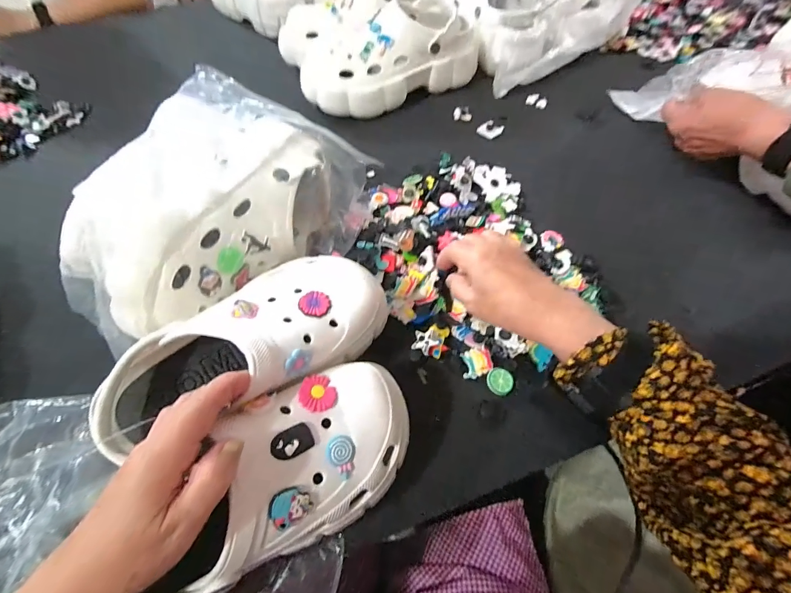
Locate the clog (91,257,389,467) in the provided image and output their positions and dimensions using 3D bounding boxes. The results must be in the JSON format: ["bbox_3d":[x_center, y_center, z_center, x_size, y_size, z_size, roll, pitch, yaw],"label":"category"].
[{"bbox_3d":[-0.119,0.032,0.314,0.223,0.082,0.108,-22,64,-11],"label":"clog"}]

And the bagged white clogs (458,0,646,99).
[{"bbox_3d":[0.239,-0.476,0.614,0.255,0.128,0.226,-19,63,-10],"label":"bagged white clogs"}]

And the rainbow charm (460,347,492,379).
[{"bbox_3d":[0.082,0.067,0.378,0.030,0.005,0.030,-8,62,-4],"label":"rainbow charm"}]

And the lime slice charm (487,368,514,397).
[{"bbox_3d":[0.102,0.082,0.365,0.025,0.004,0.025,0,62,0],"label":"lime slice charm"}]

